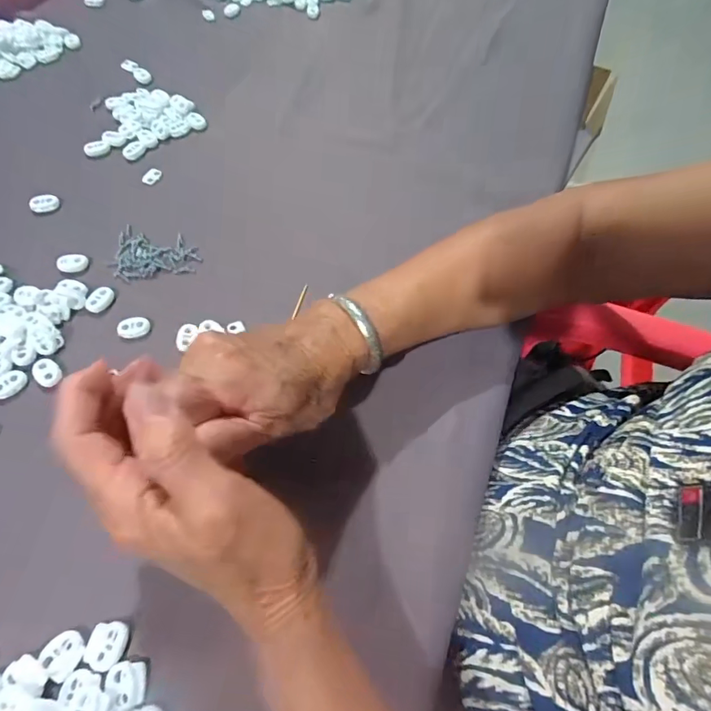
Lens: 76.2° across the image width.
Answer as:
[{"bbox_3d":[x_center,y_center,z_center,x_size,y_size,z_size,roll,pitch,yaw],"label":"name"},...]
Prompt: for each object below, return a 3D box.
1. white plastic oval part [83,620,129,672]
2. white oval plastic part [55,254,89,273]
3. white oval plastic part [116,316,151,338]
[{"bbox_3d":[-0.132,0.153,0.239,0.020,0.004,0.022,12,61,4],"label":"white plastic oval part"},{"bbox_3d":[-0.222,-0.072,0.355,0.022,0.008,0.011,-15,62,-11],"label":"white oval plastic part"},{"bbox_3d":[-0.163,-0.021,0.333,0.022,0.007,0.014,-6,61,-6],"label":"white oval plastic part"}]

